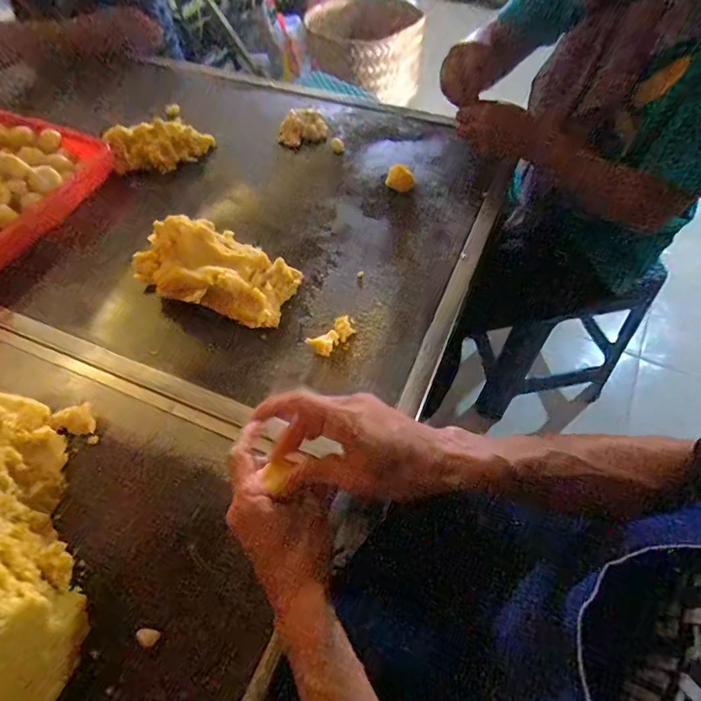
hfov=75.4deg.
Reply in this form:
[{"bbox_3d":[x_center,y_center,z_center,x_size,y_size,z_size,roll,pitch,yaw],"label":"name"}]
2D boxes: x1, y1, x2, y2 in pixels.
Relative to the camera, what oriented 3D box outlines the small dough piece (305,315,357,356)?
[{"bbox_3d":[-0.020,-0.019,0.513,0.028,0.014,0.056,38,65,22],"label":"small dough piece"}]

